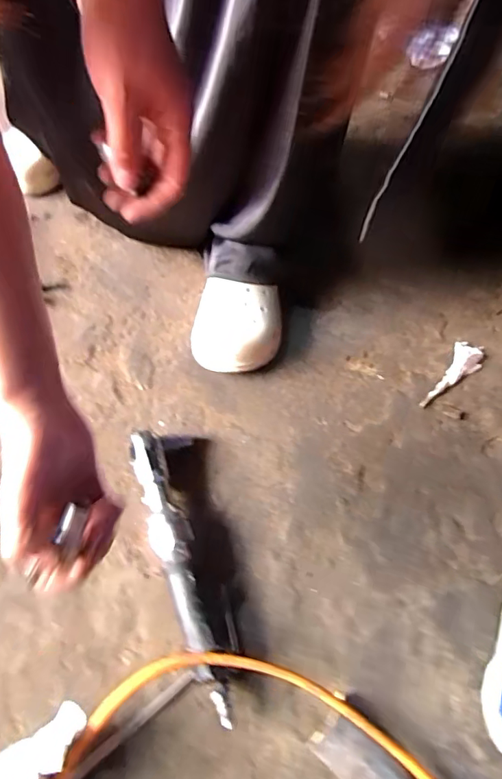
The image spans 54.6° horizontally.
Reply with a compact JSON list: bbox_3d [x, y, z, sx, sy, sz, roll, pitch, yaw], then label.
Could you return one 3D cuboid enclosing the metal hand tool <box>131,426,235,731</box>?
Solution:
[{"bbox_3d":[-0.064,0.166,0.480,0.069,0.041,0.279,-12,61,-10],"label":"metal hand tool"}]

